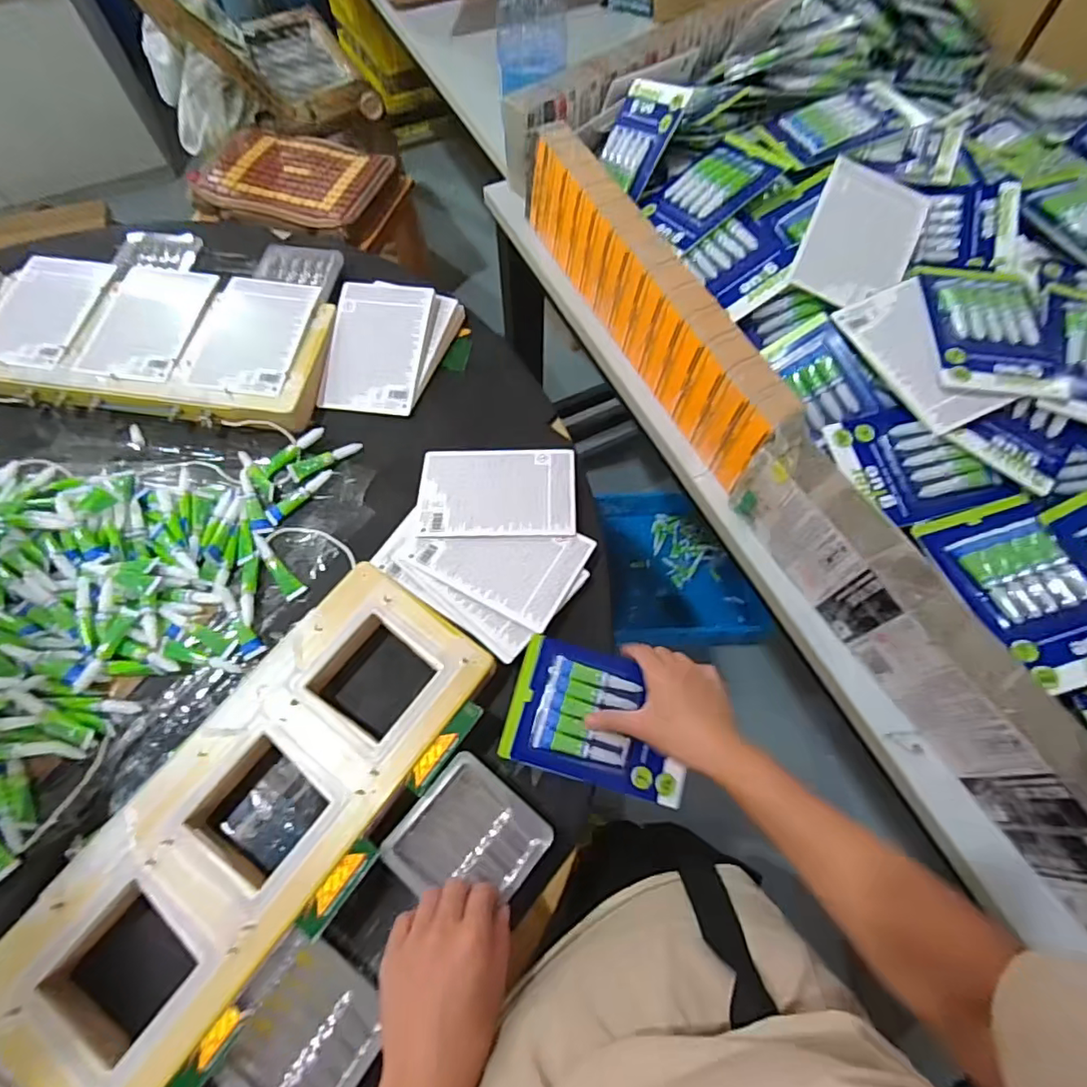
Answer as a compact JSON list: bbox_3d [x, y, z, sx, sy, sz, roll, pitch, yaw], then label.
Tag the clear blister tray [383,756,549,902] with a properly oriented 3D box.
[{"bbox_3d":[-0.060,0.244,0.460,0.102,0.012,0.102,36,70,15],"label":"clear blister tray"}]

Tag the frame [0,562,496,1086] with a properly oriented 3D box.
[{"bbox_3d":[-0.234,0.219,0.463,0.174,0.028,0.437,33,69,15],"label":"frame"}]

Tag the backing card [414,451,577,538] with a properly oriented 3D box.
[{"bbox_3d":[-0.051,-0.058,0.618,0.169,0.004,0.114,-1,60,1],"label":"backing card"}]

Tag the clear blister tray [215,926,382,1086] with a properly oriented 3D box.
[{"bbox_3d":[-0.180,0.368,0.415,0.105,0.030,0.100,37,70,16],"label":"clear blister tray"}]

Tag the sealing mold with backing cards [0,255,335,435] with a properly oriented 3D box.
[{"bbox_3d":[-0.477,-0.254,0.687,0.426,0.035,0.210,8,65,4],"label":"sealing mold with backing cards"}]

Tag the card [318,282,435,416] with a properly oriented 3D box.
[{"bbox_3d":[-0.203,-0.240,0.685,0.117,0.008,0.172,6,78,7],"label":"card"}]

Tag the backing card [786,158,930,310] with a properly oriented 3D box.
[{"bbox_3d":[0.347,-0.330,0.613,0.114,0.009,0.167,25,81,-2],"label":"backing card"}]

